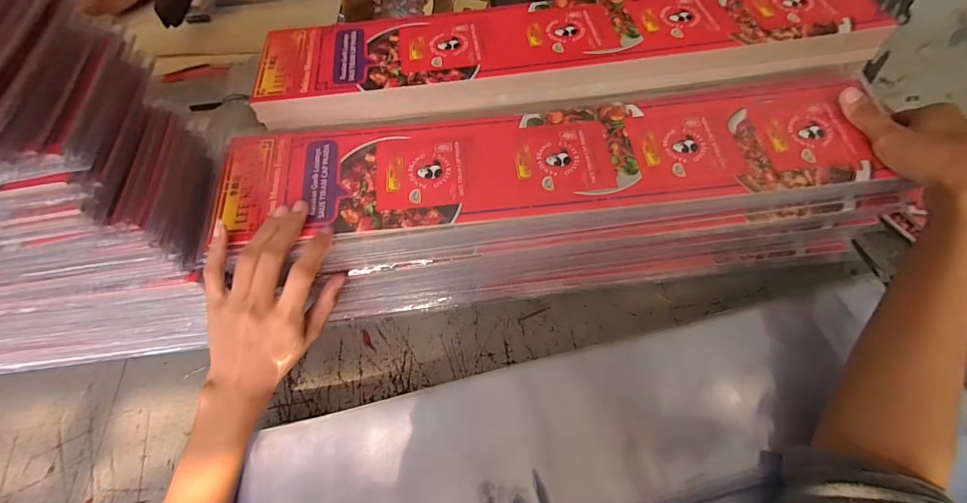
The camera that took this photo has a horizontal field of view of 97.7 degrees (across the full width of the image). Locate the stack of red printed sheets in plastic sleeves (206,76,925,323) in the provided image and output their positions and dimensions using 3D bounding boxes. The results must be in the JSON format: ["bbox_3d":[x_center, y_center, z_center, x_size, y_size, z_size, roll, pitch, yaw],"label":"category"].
[{"bbox_3d":[0.063,-0.044,0.398,0.550,0.145,0.134,-3,59,-3],"label":"stack of red printed sheets in plastic sleeves"}]

